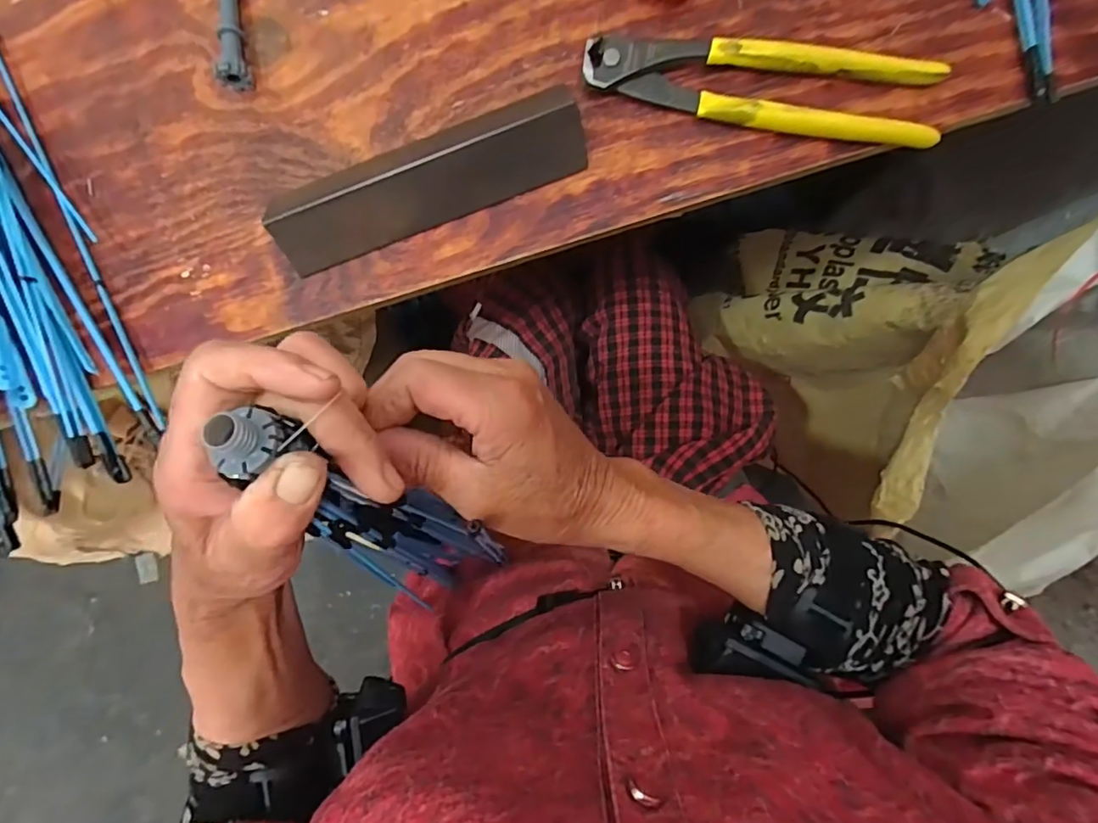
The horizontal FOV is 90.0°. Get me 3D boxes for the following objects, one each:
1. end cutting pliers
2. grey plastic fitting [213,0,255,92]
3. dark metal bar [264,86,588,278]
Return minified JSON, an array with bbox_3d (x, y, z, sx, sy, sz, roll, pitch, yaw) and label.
[{"bbox_3d":[0.124,-0.192,0.321,0.203,0.018,0.049,10,89,4],"label":"end cutting pliers"},{"bbox_3d":[-0.197,-0.249,0.337,0.016,0.020,0.096,-6,88,4],"label":"grey plastic fitting"},{"bbox_3d":[-0.074,-0.144,0.327,0.190,0.030,0.056,-21,87,3],"label":"dark metal bar"}]

